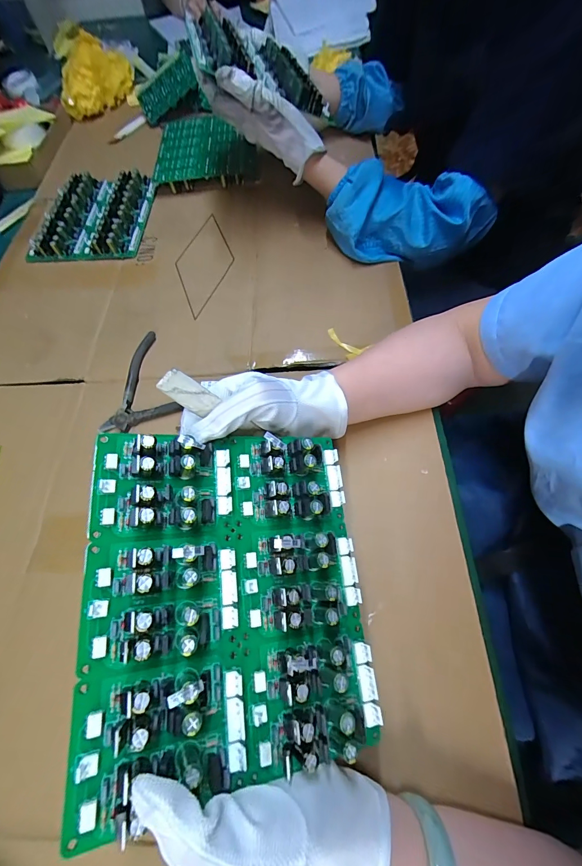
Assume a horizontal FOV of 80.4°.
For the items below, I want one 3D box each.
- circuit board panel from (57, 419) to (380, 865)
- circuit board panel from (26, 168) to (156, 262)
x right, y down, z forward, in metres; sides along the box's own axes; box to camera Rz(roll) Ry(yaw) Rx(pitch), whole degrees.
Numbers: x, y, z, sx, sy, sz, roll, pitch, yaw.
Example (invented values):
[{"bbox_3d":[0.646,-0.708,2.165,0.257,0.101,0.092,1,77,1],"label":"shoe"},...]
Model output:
[{"bbox_3d":[-0.033,0.096,0.221,0.173,0.022,0.200,2,68,-21],"label":"circuit board panel"},{"bbox_3d":[-0.321,-0.363,0.569,0.168,0.023,0.198,0,65,3],"label":"circuit board panel"}]

